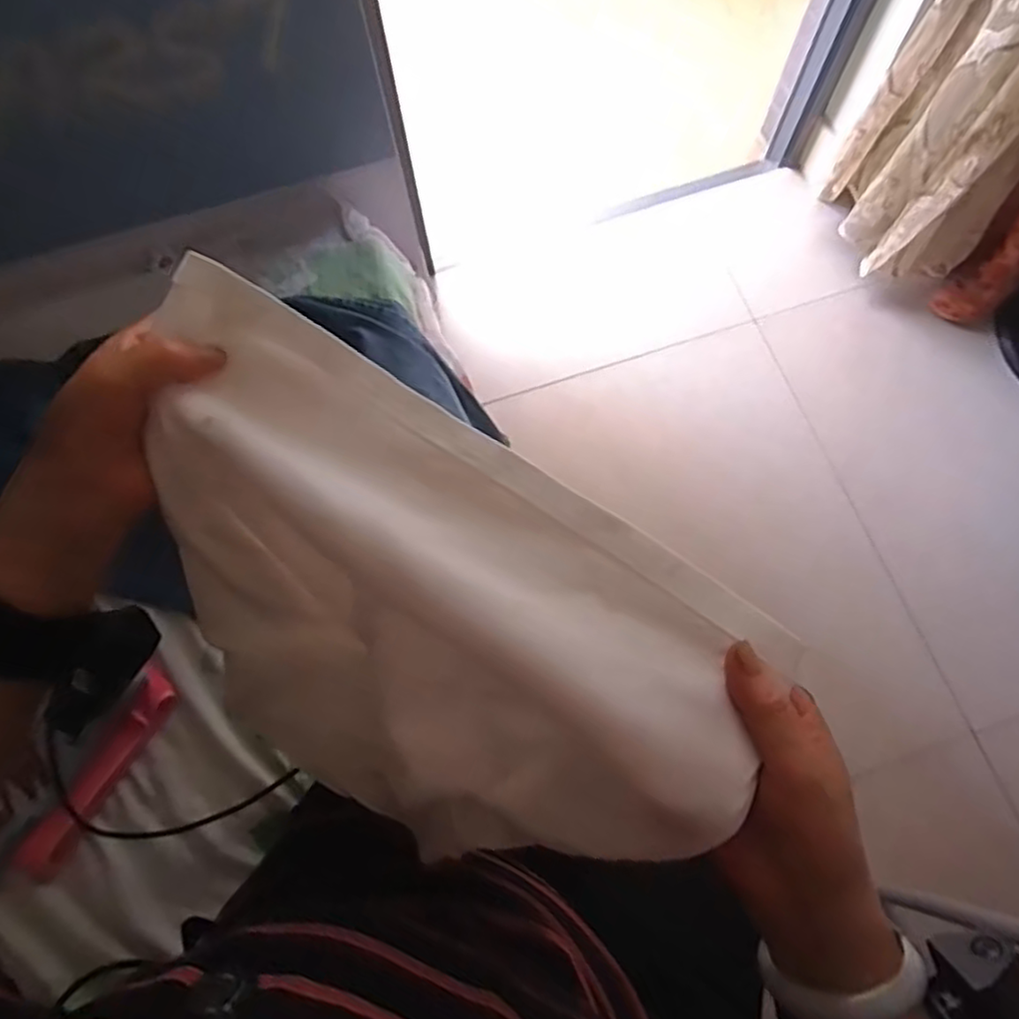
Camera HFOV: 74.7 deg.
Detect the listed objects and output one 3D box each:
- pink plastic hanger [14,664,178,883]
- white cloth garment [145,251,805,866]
[{"bbox_3d":[-0.377,0.244,0.617,0.034,0.023,0.196,27,75,10],"label":"pink plastic hanger"},{"bbox_3d":[-0.077,0.087,0.399,0.356,0.309,0.069,36,38,9],"label":"white cloth garment"}]

